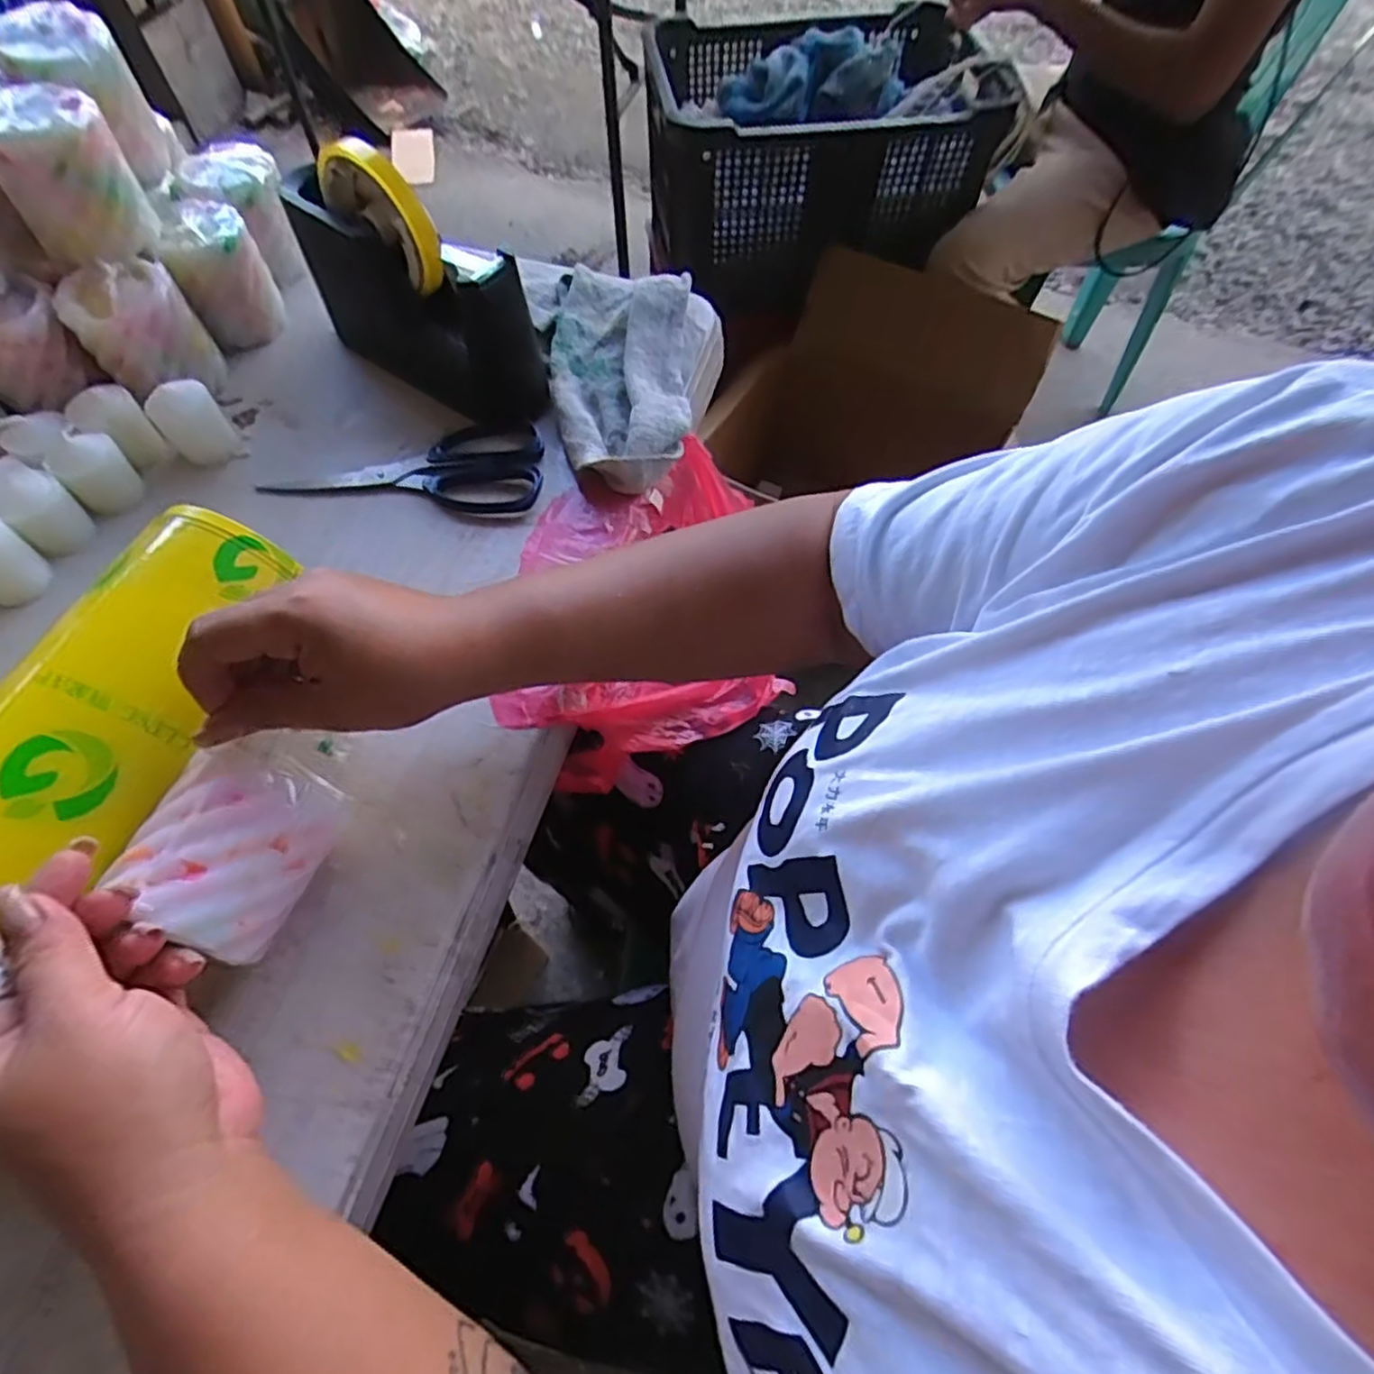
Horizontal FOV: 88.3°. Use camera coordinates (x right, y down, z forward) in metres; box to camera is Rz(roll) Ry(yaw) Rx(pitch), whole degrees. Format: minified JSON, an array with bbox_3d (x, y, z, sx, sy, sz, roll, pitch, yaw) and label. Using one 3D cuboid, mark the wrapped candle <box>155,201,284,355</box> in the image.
[{"bbox_3d":[-0.328,-0.293,0.501,0.053,0.069,0.058,-23,65,-13],"label":"wrapped candle"}]

